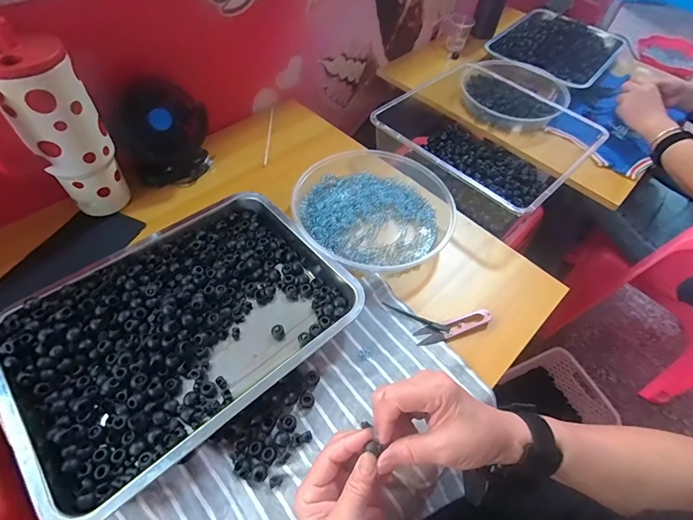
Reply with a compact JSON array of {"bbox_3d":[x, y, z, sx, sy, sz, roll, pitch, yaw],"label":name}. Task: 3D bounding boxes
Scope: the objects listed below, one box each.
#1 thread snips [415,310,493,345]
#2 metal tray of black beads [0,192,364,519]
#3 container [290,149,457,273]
[{"bbox_3d":[0.132,0.082,0.459,0.099,0.011,0.022,-15,57,-15],"label":"thread snips"},{"bbox_3d":[-0.178,0.067,0.420,0.336,0.043,0.250,-36,64,-26],"label":"metal tray of black beads"},{"bbox_3d":[0.033,-0.079,0.544,0.232,0.041,0.231,-38,65,-27],"label":"container"}]

